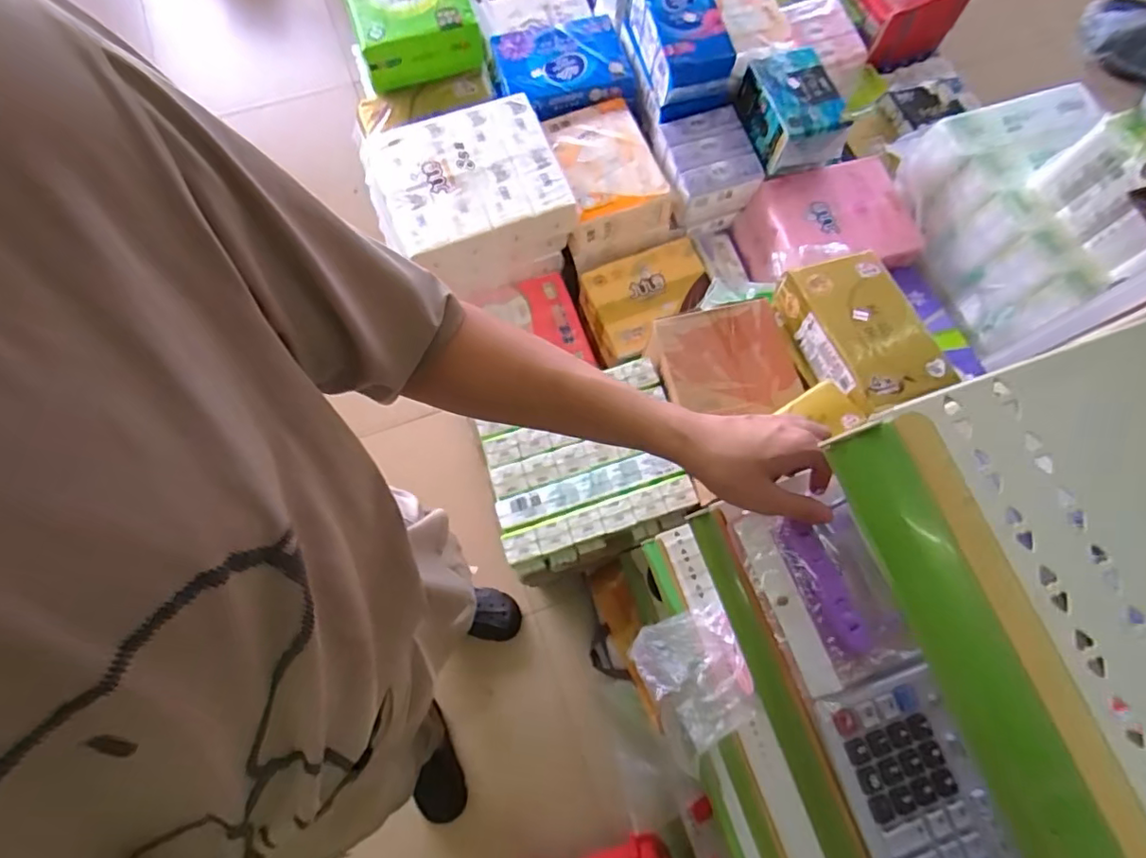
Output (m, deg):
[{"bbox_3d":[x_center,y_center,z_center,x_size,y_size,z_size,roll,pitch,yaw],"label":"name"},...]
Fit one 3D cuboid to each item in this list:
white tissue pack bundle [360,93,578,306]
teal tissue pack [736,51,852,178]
[{"bbox_3d":[-0.206,-0.479,1.221,0.342,0.235,0.296,-18,75,-7],"label":"white tissue pack bundle"},{"bbox_3d":[0.458,-0.656,1.190,0.169,0.117,0.233,-11,74,-5],"label":"teal tissue pack"}]

